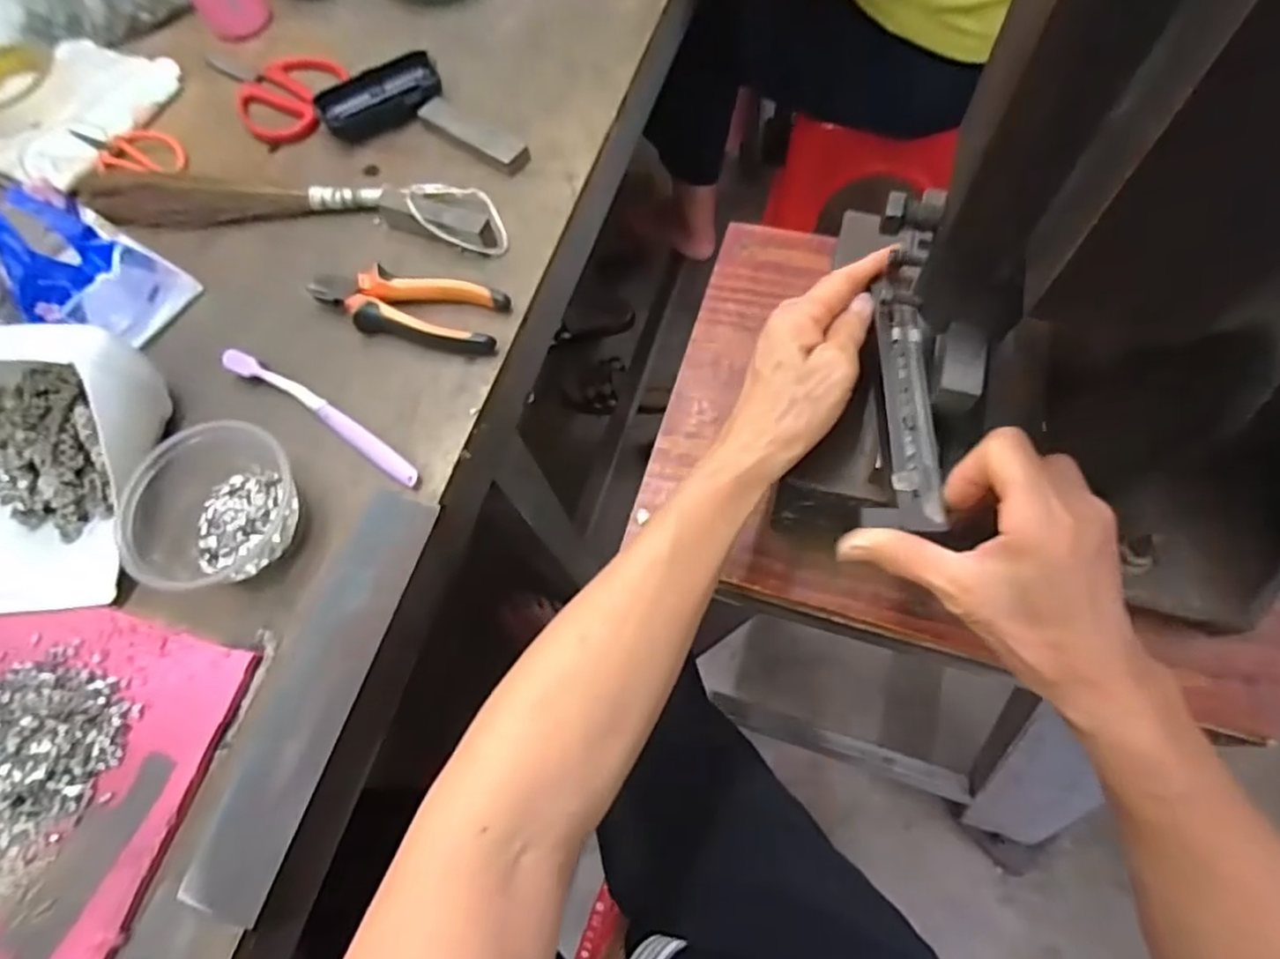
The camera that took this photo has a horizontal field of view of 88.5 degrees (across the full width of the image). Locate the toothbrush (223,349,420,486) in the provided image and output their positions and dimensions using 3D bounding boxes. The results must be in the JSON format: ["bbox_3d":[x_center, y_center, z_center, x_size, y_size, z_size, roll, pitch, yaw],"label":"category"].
[{"bbox_3d":[-0.224,-0.046,0.466,0.180,0.016,0.020,31,72,14],"label":"toothbrush"}]

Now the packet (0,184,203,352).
[{"bbox_3d":[-0.434,-0.164,0.503,0.146,0.056,0.095,30,73,15],"label":"packet"}]

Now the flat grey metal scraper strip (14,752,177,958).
[{"bbox_3d":[-0.303,0.213,0.363,0.019,0.004,0.121,22,70,11],"label":"flat grey metal scraper strip"}]

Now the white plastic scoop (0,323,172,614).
[{"bbox_3d":[-0.413,-0.014,0.425,0.160,0.079,0.183,-4,68,2],"label":"white plastic scoop"}]

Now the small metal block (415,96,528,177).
[{"bbox_3d":[-0.143,-0.296,0.564,0.116,0.013,0.028,34,73,15],"label":"small metal block"}]

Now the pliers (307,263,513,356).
[{"bbox_3d":[-0.176,-0.131,0.494,0.150,0.021,0.064,15,69,8],"label":"pliers"}]

